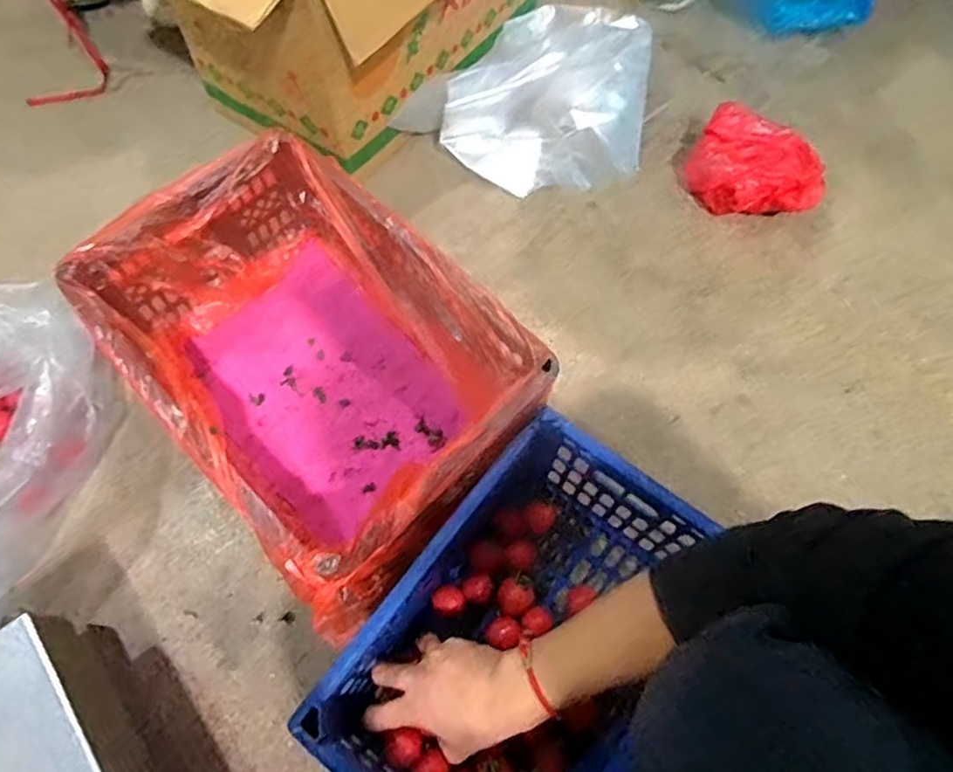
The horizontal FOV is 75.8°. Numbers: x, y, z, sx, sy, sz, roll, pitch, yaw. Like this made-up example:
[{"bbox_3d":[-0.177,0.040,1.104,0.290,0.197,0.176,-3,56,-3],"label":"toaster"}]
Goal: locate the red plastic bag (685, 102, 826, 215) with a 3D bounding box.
[{"bbox_3d":[0.402,-0.310,0.902,0.198,0.097,0.136,40,70,16],"label":"red plastic bag"}]

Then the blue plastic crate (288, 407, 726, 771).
[{"bbox_3d":[0.042,0.236,0.579,0.215,0.181,0.340,35,68,14],"label":"blue plastic crate"}]

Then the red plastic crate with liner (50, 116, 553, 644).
[{"bbox_3d":[-0.170,-0.023,0.666,0.298,0.172,0.453,-41,71,-18],"label":"red plastic crate with liner"}]

